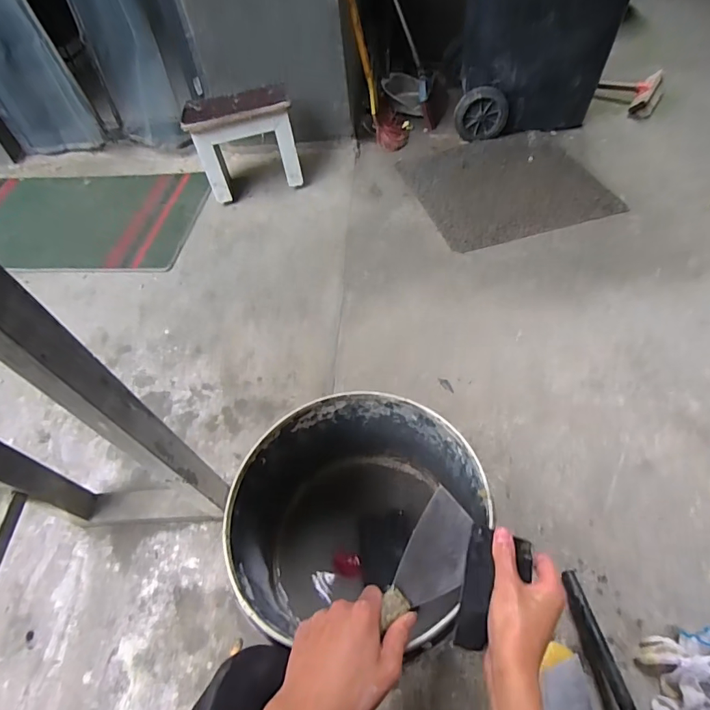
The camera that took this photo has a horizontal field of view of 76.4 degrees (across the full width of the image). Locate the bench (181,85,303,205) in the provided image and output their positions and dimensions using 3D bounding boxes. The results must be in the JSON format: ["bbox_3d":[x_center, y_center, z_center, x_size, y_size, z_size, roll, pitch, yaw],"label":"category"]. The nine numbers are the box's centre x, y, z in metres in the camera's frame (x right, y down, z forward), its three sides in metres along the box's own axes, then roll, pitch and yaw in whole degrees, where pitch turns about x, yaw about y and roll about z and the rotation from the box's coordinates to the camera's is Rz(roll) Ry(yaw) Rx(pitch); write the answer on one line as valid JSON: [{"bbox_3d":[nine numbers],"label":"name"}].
[{"bbox_3d":[-0.357,-0.687,1.489,0.321,0.265,0.200,-13,52,-2],"label":"bench"}]

